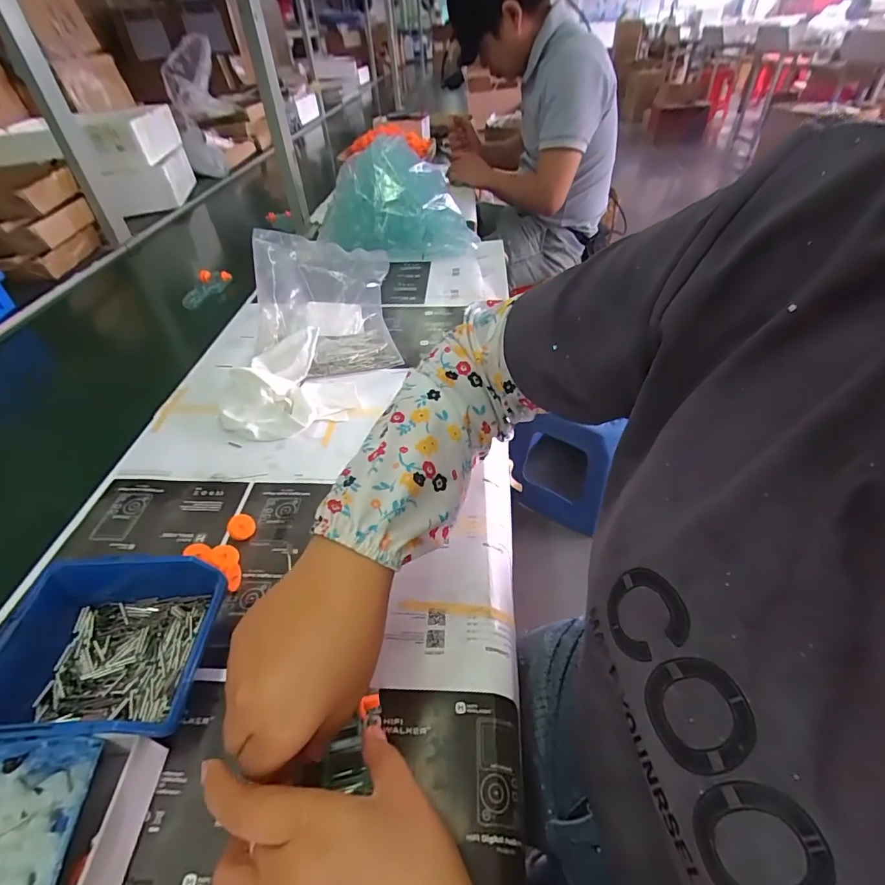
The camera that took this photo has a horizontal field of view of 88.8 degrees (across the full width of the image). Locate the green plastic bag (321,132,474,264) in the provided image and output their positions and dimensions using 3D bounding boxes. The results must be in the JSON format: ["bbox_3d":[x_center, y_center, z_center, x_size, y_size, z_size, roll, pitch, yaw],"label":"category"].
[{"bbox_3d":[-0.086,-0.454,0.860,0.281,0.177,0.144,-6,42,-2],"label":"green plastic bag"}]

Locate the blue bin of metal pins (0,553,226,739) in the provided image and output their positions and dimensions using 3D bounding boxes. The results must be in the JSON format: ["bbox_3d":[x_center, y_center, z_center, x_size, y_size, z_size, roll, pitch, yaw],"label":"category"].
[{"bbox_3d":[-0.224,0.142,0.306,0.129,0.062,0.109,-2,43,-1],"label":"blue bin of metal pins"}]

